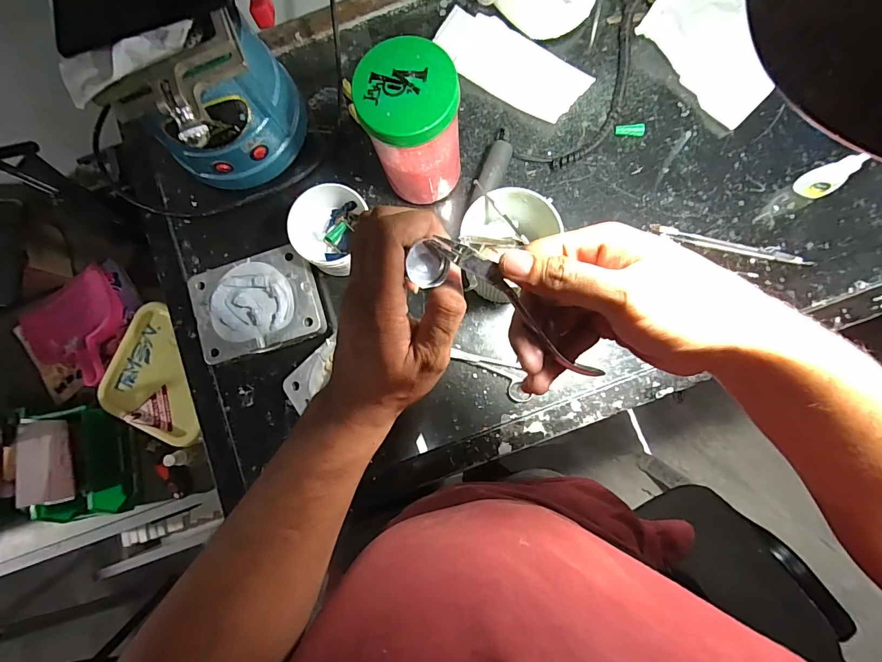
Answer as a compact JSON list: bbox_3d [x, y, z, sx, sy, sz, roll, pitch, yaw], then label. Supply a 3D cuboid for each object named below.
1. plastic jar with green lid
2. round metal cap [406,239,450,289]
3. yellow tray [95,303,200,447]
[{"bbox_3d":[-0.029,-0.207,0.457,0.094,0.159,0.093,-11,83,2],"label":"plastic jar with green lid"},{"bbox_3d":[-0.007,-0.035,0.230,0.021,0.011,0.021,0,83,4],"label":"round metal cap"},{"bbox_3d":[-0.432,0.074,0.619,0.117,0.021,0.205,-18,82,1],"label":"yellow tray"}]

